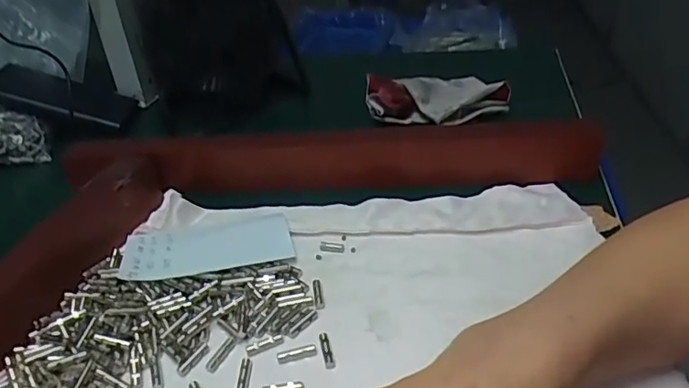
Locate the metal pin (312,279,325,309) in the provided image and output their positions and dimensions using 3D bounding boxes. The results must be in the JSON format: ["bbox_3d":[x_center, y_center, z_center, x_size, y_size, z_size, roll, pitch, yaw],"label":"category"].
[{"bbox_3d":[-0.015,0.057,0.311,0.005,0.004,0.022,-8,34,-5],"label":"metal pin"}]

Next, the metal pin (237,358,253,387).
[{"bbox_3d":[-0.050,0.091,0.268,0.006,0.004,0.022,-2,34,4],"label":"metal pin"}]

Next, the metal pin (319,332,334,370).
[{"bbox_3d":[-0.009,0.080,0.277,0.005,0.005,0.022,-10,34,-8],"label":"metal pin"}]

